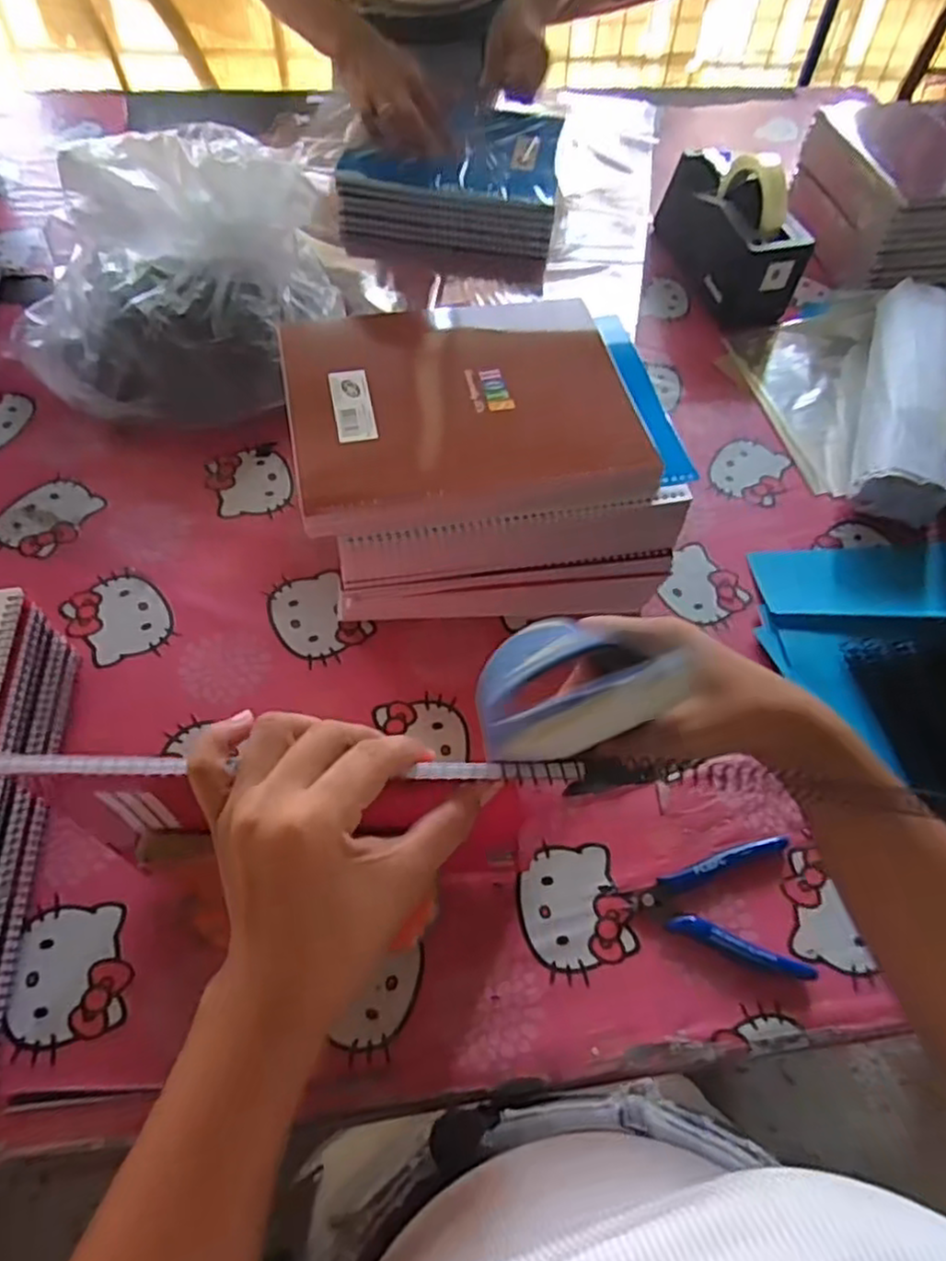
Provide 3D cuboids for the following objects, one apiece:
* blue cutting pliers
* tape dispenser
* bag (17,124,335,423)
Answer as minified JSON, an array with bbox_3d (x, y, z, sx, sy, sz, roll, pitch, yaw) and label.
[{"bbox_3d":[0.152,0.178,0.475,0.121,0.015,0.083,4,58,-1],"label":"blue cutting pliers"},{"bbox_3d":[0.283,-0.446,0.795,0.090,0.120,0.199,-9,59,-8],"label":"tape dispenser"},{"bbox_3d":[-0.283,-0.327,0.659,0.290,0.181,0.252,37,65,16],"label":"bag"}]

